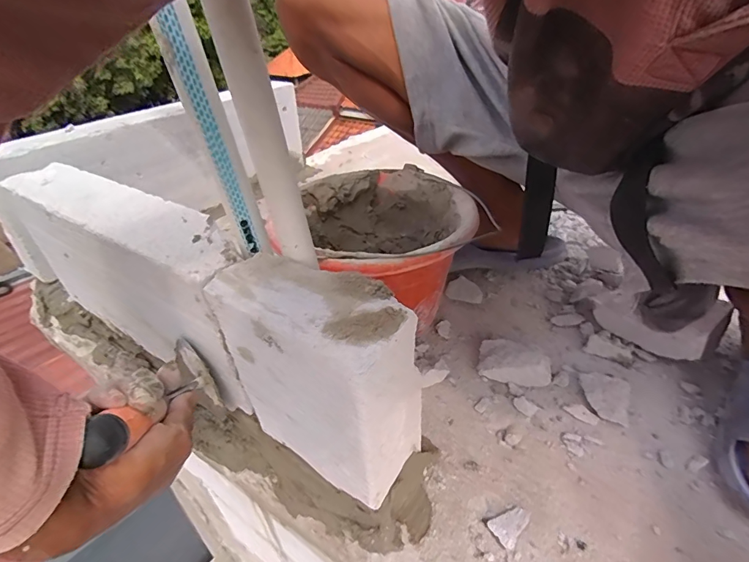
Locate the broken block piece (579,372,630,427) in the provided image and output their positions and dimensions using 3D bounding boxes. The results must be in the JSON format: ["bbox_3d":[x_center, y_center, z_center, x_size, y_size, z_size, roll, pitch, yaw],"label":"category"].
[{"bbox_3d":[0.243,0.119,0.437,0.047,0.012,0.059,11,38,22],"label":"broken block piece"}]

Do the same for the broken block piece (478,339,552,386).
[{"bbox_3d":[0.156,0.088,0.461,0.076,0.038,0.050,9,37,19],"label":"broken block piece"}]

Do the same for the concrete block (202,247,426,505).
[{"bbox_3d":[-0.041,0.074,0.334,0.146,0.167,0.070,20,42,31],"label":"concrete block"}]

